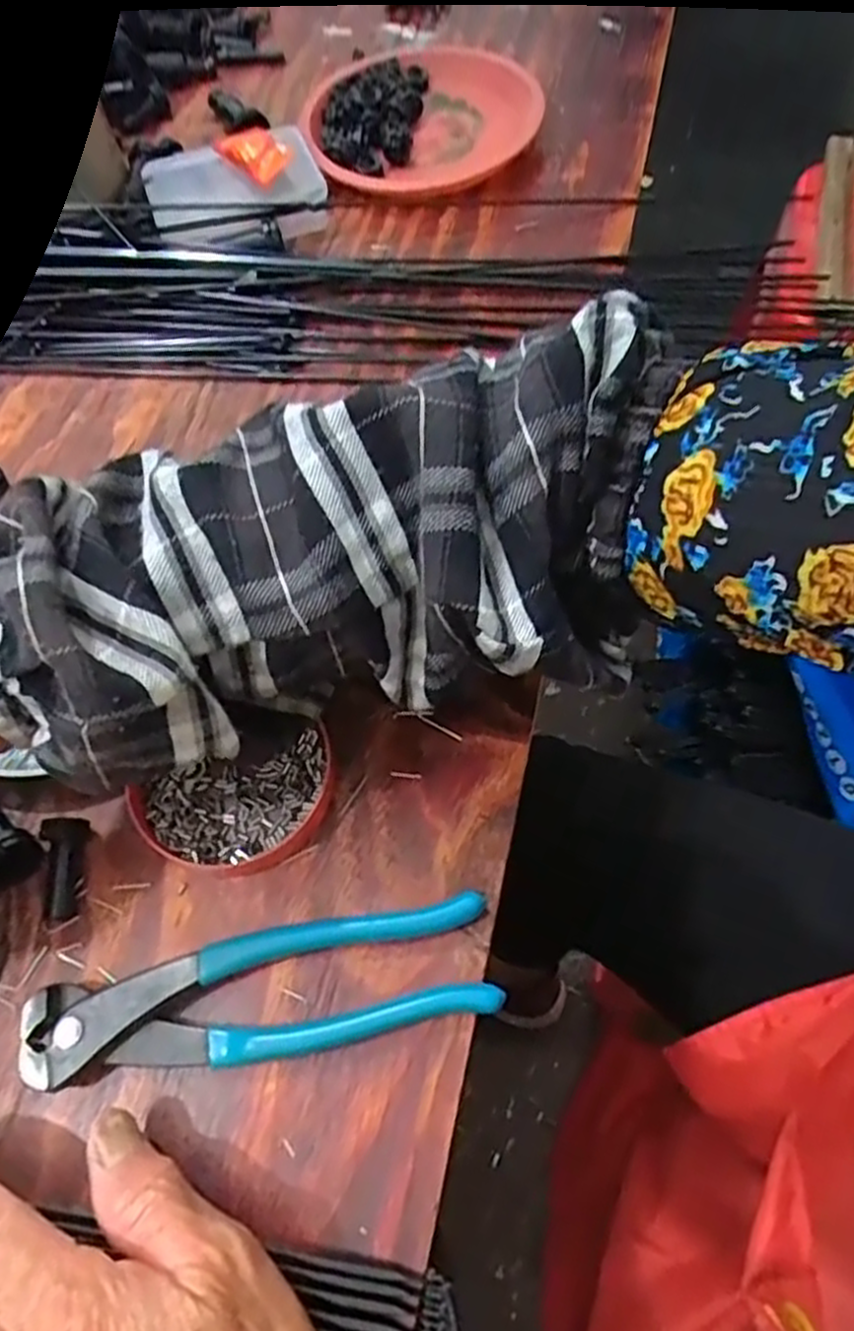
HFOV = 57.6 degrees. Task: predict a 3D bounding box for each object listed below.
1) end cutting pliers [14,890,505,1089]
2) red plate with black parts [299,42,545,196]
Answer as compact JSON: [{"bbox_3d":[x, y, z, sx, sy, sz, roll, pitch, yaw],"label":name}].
[{"bbox_3d":[-0.058,0.117,0.275,0.163,0.015,0.040,-11,64,-1],"label":"end cutting pliers"},{"bbox_3d":[-0.005,-0.358,0.505,0.149,0.019,0.147,-1,65,3],"label":"red plate with black parts"}]

